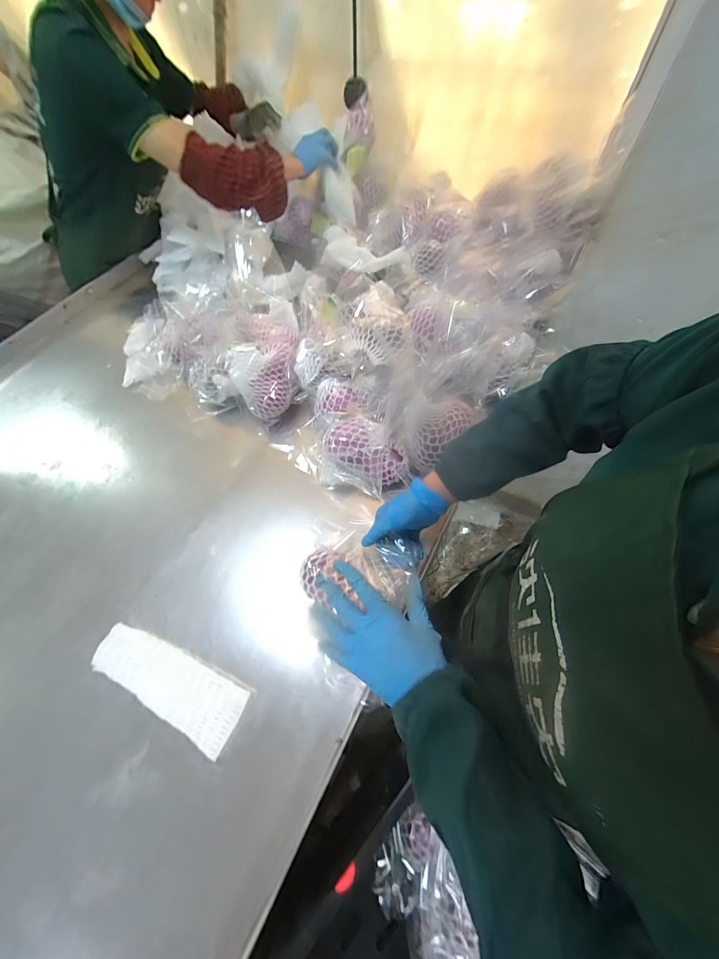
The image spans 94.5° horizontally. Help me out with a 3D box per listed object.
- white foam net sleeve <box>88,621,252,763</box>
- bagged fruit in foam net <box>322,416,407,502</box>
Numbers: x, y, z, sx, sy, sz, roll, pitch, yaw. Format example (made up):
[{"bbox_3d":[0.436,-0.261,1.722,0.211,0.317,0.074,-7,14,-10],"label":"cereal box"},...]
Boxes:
[{"bbox_3d":[-0.273,0.287,0.478,0.235,0.021,0.079,22,65,15],"label":"white foam net sleeve"},{"bbox_3d":[0.008,-0.042,0.560,0.137,0.068,0.093,31,67,18],"label":"bagged fruit in foam net"}]

